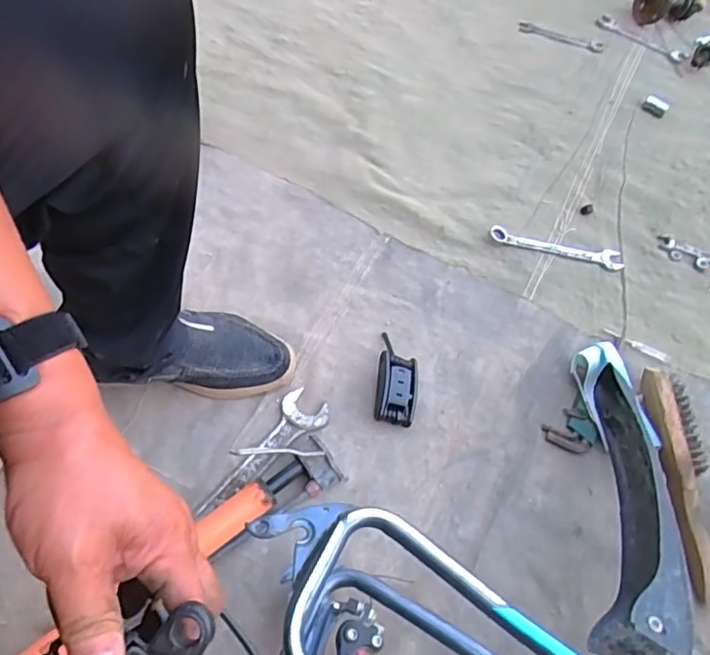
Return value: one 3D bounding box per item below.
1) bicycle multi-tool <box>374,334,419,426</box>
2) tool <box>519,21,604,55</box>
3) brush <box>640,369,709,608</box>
[{"bbox_3d":[0.053,0.060,0.689,0.050,0.034,0.115,8,61,3],"label":"bicycle multi-tool"},{"bbox_3d":[0.361,-0.512,0.994,0.151,0.012,0.027,25,64,12],"label":"tool"},{"bbox_3d":[0.374,0.169,0.631,0.048,0.041,0.247,1,61,-1],"label":"brush"}]

